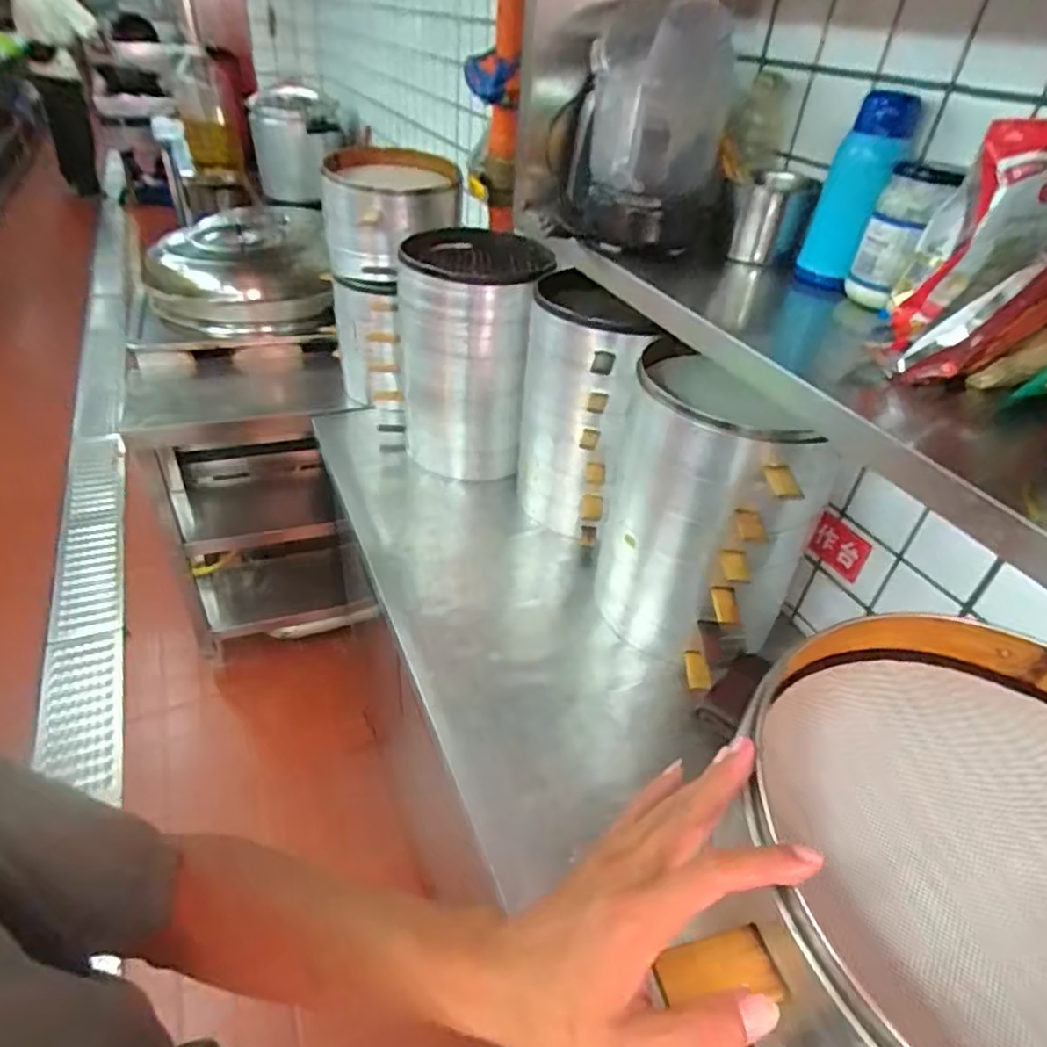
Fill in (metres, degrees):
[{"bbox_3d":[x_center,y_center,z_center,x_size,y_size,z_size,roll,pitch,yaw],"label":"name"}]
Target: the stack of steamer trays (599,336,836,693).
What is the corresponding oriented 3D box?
[{"bbox_3d":[0.258,0.009,0.940,0.272,0.403,0.265,14,38,11],"label":"stack of steamer trays"}]

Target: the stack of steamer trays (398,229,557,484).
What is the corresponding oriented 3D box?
[{"bbox_3d":[-0.108,-0.325,1.292,0.257,0.398,0.259,8,37,3],"label":"stack of steamer trays"}]

